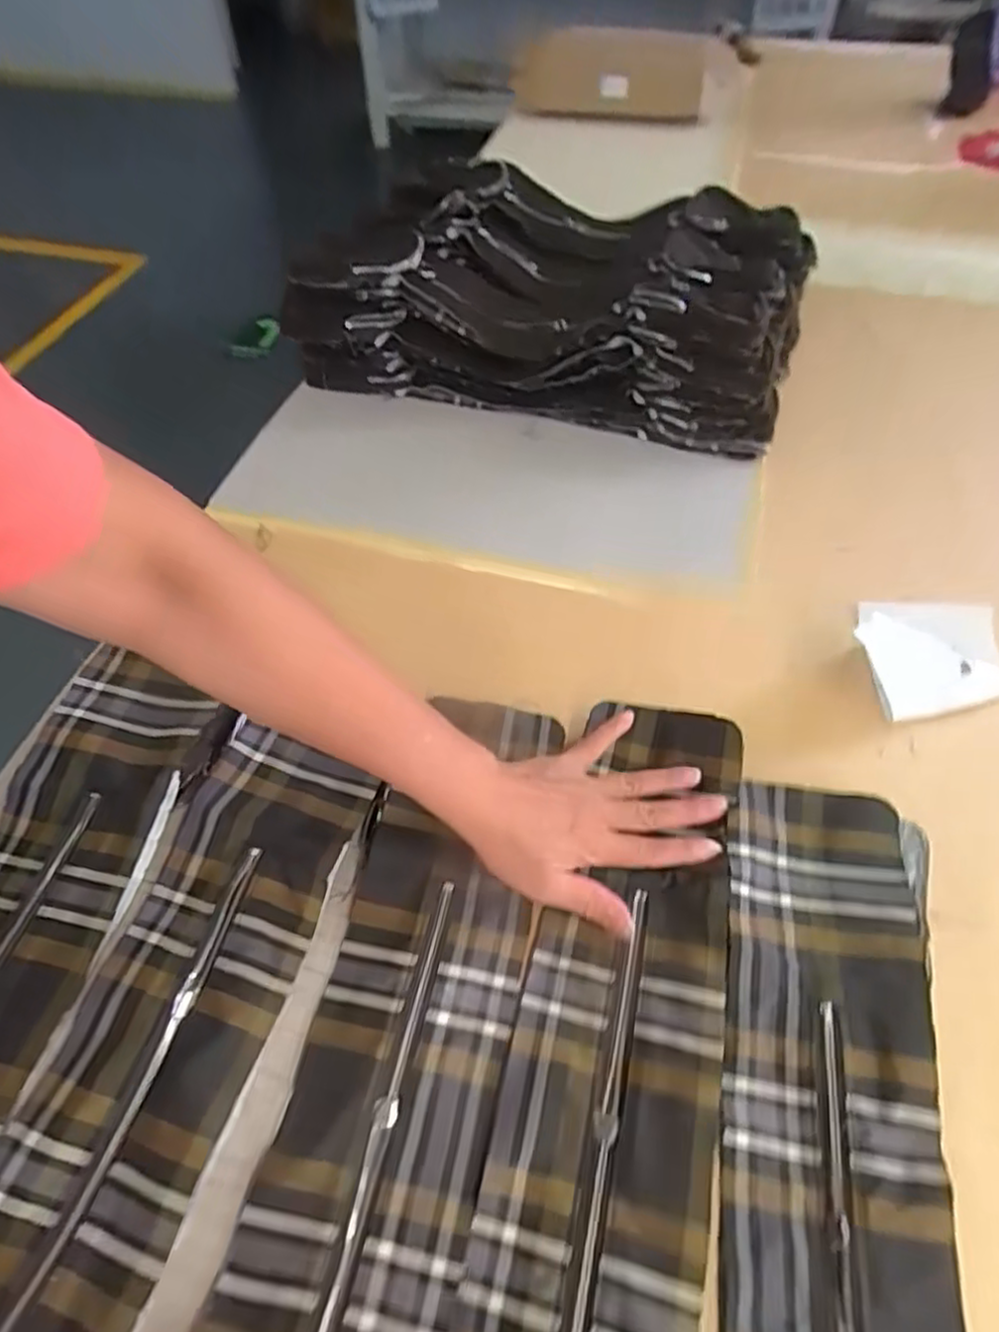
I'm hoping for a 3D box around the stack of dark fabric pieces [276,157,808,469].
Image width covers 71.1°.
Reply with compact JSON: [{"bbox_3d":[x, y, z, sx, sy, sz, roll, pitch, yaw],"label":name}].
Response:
[{"bbox_3d":[0.075,-0.444,0.863,0.559,0.168,0.350,9,53,7],"label":"stack of dark fabric pieces"}]

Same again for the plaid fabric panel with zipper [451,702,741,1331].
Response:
[{"bbox_3d":[0.054,0.250,0.374,0.115,0.035,0.527,7,54,14],"label":"plaid fabric panel with zipper"}]

